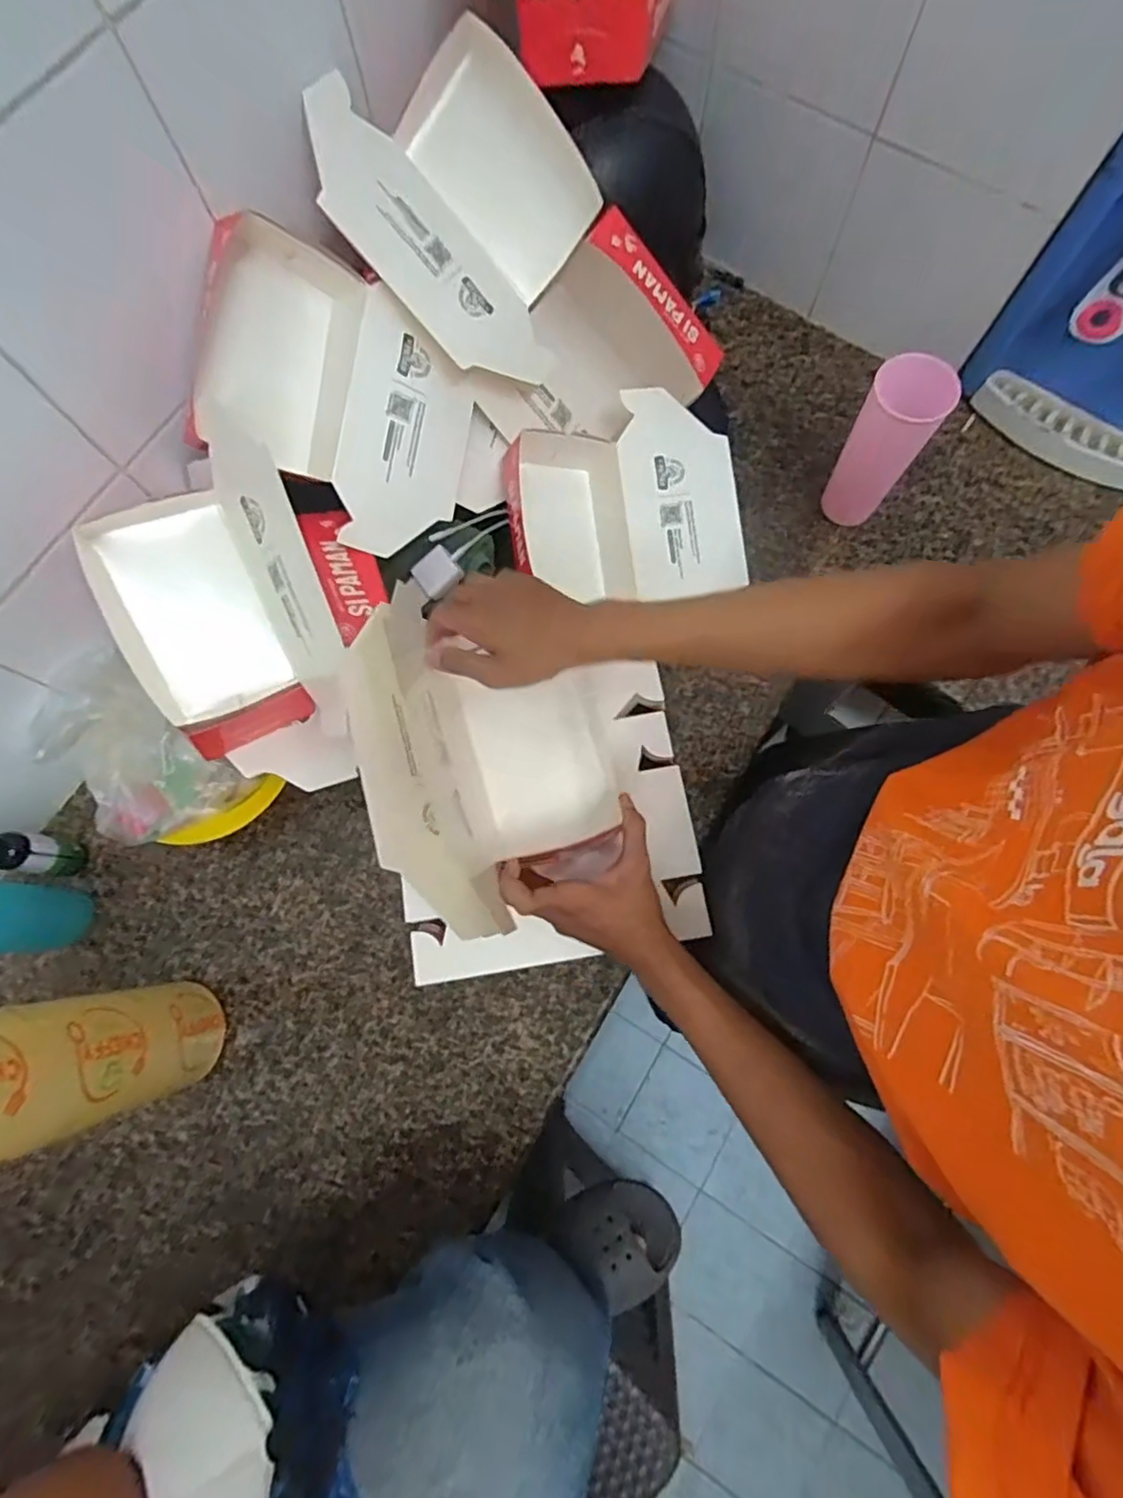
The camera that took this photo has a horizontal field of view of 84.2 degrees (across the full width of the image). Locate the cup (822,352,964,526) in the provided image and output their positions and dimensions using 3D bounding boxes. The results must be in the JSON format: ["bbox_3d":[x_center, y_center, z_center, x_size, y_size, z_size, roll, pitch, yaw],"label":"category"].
[{"bbox_3d":[0.334,-0.314,0.660,0.071,0.181,0.079,33,78,10],"label":"cup"}]

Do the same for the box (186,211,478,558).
[{"bbox_3d":[-0.208,-0.320,0.585,0.256,0.075,0.227,23,83,-31],"label":"box"}]

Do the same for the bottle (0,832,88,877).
[{"bbox_3d":[-0.526,0.102,0.611,0.035,0.117,0.040,1,75,2],"label":"bottle"}]

